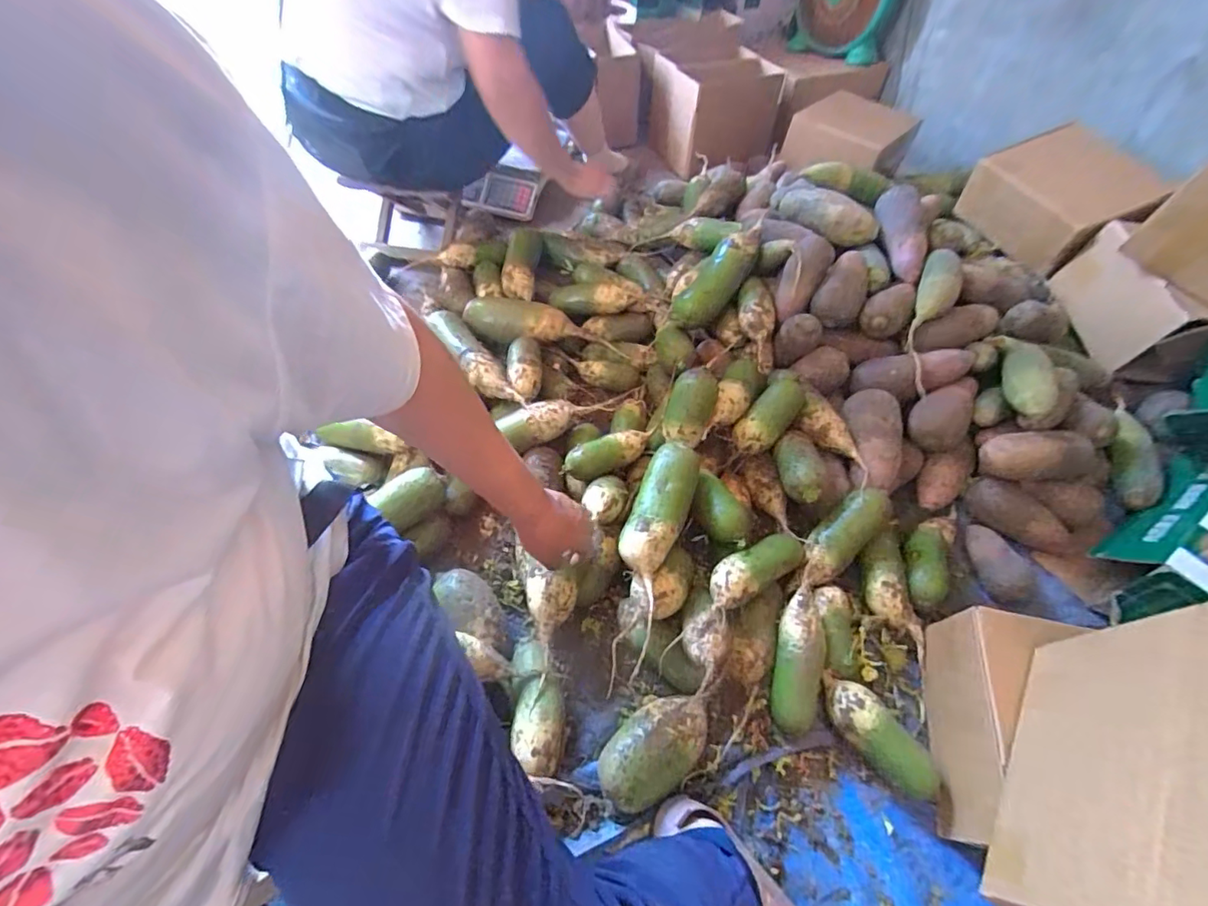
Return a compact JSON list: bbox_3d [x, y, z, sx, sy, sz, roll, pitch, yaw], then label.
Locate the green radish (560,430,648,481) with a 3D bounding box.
[{"bbox_3d":[0.006,0.003,0.796,0.143,0.046,0.047,-18,56,-15],"label":"green radish"}]

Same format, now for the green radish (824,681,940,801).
[{"bbox_3d":[0.326,0.334,0.617,0.056,0.047,0.139,-32,61,-24],"label":"green radish"}]

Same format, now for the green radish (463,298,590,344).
[{"bbox_3d":[-0.145,-0.233,0.970,0.222,0.068,0.073,9,53,4],"label":"green radish"}]

